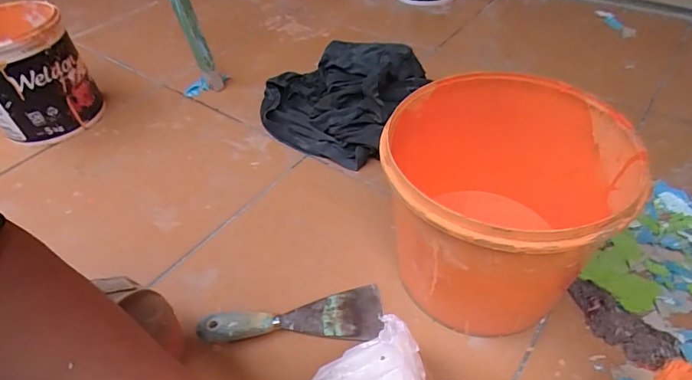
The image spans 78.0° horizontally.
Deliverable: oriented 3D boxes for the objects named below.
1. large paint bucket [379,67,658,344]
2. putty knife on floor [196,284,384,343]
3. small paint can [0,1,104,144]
[{"bbox_3d":[0.153,0.028,0.451,0.214,0.198,0.220,-2,44,2],"label":"large paint bucket"},{"bbox_3d":[-0.059,0.140,0.478,0.196,0.023,0.060,-4,44,-1],"label":"putty knife on floor"},{"bbox_3d":[-0.581,-0.215,0.776,0.177,0.176,0.203,-28,49,-23],"label":"small paint can"}]

